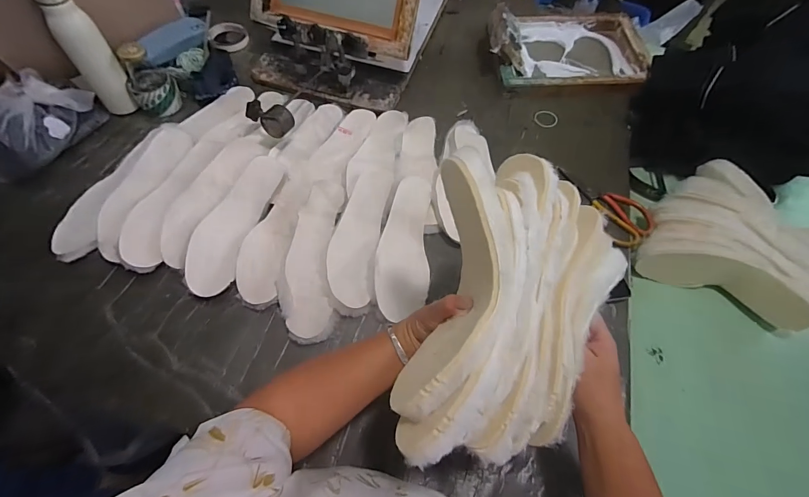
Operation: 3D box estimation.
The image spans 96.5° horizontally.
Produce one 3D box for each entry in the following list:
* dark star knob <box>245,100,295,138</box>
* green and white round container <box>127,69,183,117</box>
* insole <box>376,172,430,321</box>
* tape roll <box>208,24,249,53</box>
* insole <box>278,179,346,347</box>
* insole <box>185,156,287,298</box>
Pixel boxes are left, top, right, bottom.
[{"bbox_3d":[-0.247,-0.242,0.663,0.088,0.036,0.051,32,64,14],"label":"dark star knob"},{"bbox_3d":[-0.515,-0.321,0.751,0.083,0.063,0.063,-33,68,-19],"label":"green and white round container"},{"bbox_3d":[0.000,-0.009,0.601,0.082,0.022,0.252,4,61,-1],"label":"insole"},{"bbox_3d":[-0.429,-0.518,0.884,0.092,0.020,0.098,1,61,-2],"label":"tape roll"},{"bbox_3d":[-0.151,0.009,0.589,0.080,0.017,0.276,6,61,-11],"label":"insole"},{"bbox_3d":[-0.284,-0.049,0.613,0.074,0.034,0.264,15,62,5],"label":"insole"}]

